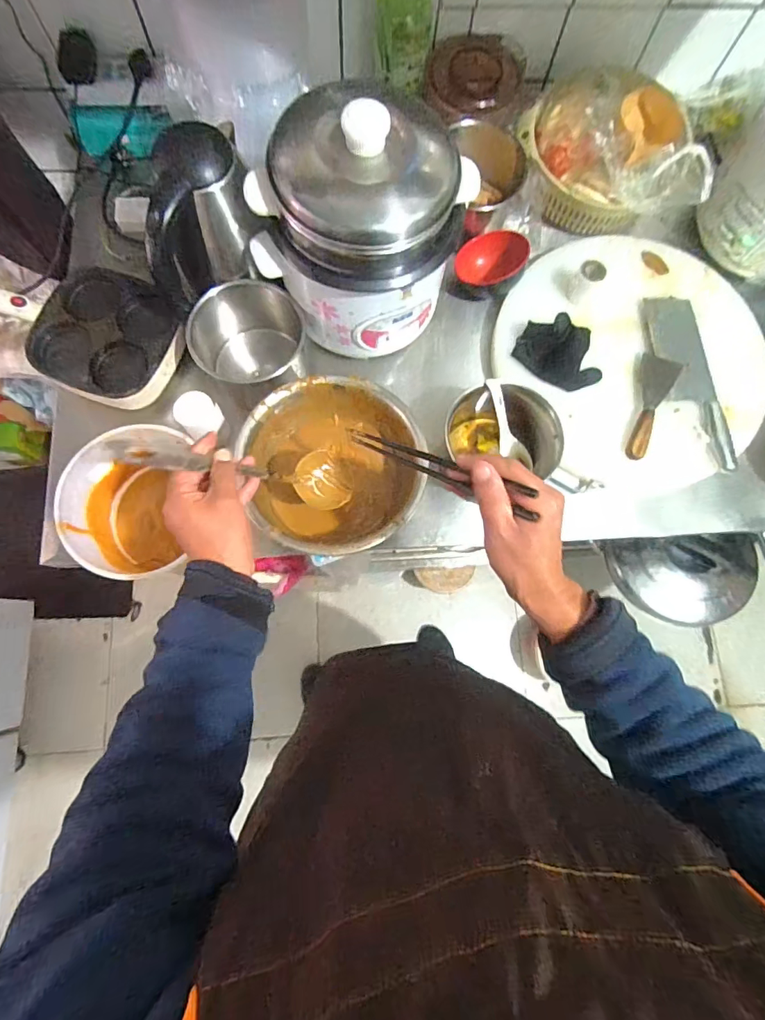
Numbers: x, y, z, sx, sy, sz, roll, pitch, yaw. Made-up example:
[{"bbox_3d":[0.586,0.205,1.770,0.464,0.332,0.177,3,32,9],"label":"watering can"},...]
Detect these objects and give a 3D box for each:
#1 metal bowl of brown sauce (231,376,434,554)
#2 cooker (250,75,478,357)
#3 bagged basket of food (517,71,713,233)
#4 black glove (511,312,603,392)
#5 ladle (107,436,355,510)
[{"bbox_3d":[-0.062,-0.055,0.622,0.216,0.112,0.229,0,78,-1],"label":"metal bowl of brown sauce"},{"bbox_3d":[-0.023,-0.352,0.601,0.212,0.247,0.221,0,78,-1],"label":"cooker"},{"bbox_3d":[0.343,-0.546,0.720,0.274,0.121,0.173,19,78,3],"label":"bagged basket of food"},{"bbox_3d":[0.274,-0.244,0.691,0.134,0.068,0.100,39,80,7],"label":"black glove"},{"bbox_3d":[-0.133,-0.045,0.490,0.038,0.278,0.070,-18,76,33],"label":"ladle"}]

